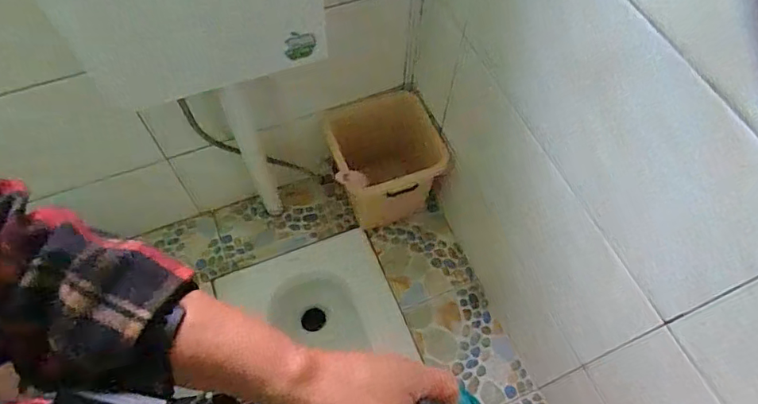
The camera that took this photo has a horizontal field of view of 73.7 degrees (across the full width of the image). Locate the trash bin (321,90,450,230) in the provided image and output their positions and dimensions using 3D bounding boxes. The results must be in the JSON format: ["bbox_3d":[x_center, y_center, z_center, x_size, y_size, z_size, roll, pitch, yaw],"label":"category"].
[{"bbox_3d":[0.021,-0.095,1.329,0.274,0.287,0.245,-17,63,-10],"label":"trash bin"}]

